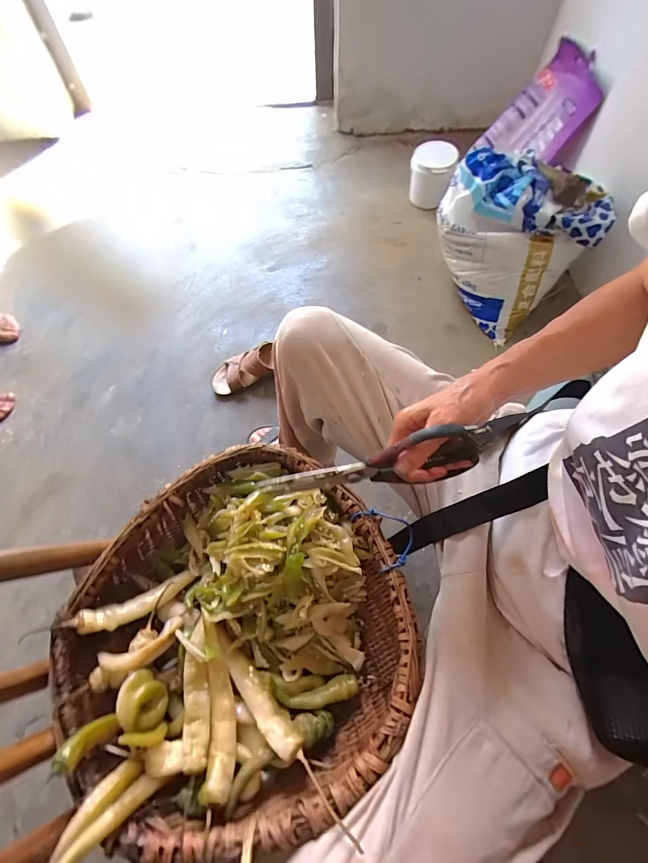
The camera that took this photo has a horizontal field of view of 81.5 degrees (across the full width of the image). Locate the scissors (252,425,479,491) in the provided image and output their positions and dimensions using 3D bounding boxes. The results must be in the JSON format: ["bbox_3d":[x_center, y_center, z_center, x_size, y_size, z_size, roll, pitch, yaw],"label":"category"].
[{"bbox_3d":[0.040,0.037,0.357,0.207,0.071,0.022,-13,64,7],"label":"scissors"}]

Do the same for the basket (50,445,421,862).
[{"bbox_3d":[-0.090,0.213,0.411,0.345,0.088,0.329,1,63,-1],"label":"basket"}]

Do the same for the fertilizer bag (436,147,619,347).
[{"bbox_3d":[0.527,-0.557,1.055,0.331,0.303,0.401,-33,69,-14],"label":"fertilizer bag"}]

